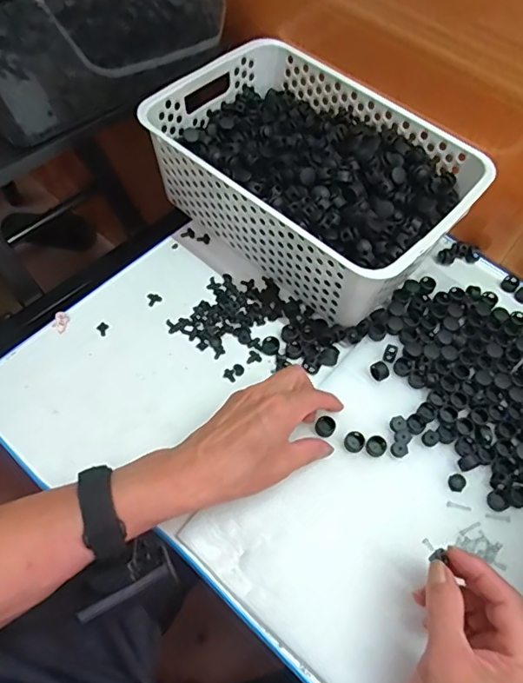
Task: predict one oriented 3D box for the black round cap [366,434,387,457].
[{"bbox_3d":[0.100,0.089,0.458,0.018,0.004,0.016,-27,64,-18],"label":"black round cap"}]

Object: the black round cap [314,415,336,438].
[{"bbox_3d":[0.057,0.075,0.467,0.016,0.007,0.017,2,59,-3],"label":"black round cap"}]

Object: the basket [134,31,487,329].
[{"bbox_3d":[0.052,-0.169,0.559,0.301,0.107,0.202,38,64,18],"label":"basket"}]

